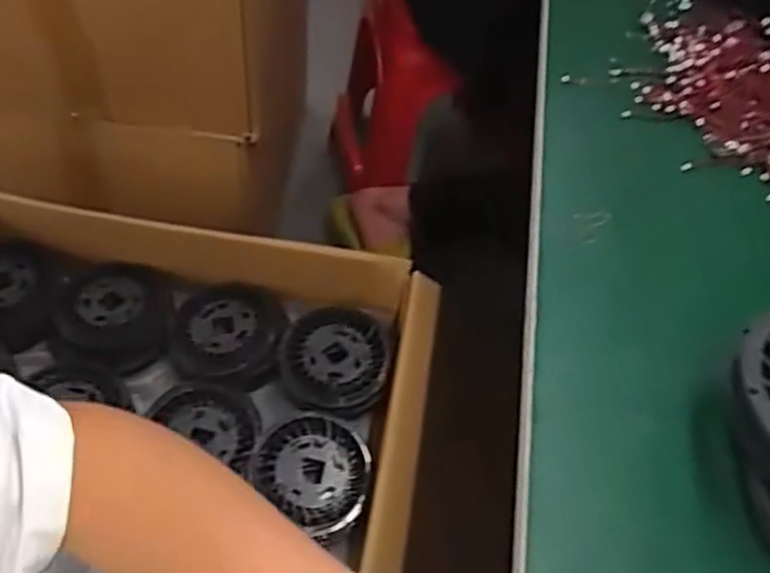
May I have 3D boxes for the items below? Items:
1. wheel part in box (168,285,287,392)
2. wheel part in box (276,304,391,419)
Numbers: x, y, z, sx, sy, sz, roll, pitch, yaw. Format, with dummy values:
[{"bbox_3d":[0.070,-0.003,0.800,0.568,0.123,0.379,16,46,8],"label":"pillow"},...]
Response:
[{"bbox_3d":[-0.199,0.069,0.896,0.140,0.063,0.120,12,54,2],"label":"wheel part in box"},{"bbox_3d":[-0.063,0.087,0.879,0.128,0.041,0.138,3,55,-5],"label":"wheel part in box"}]

